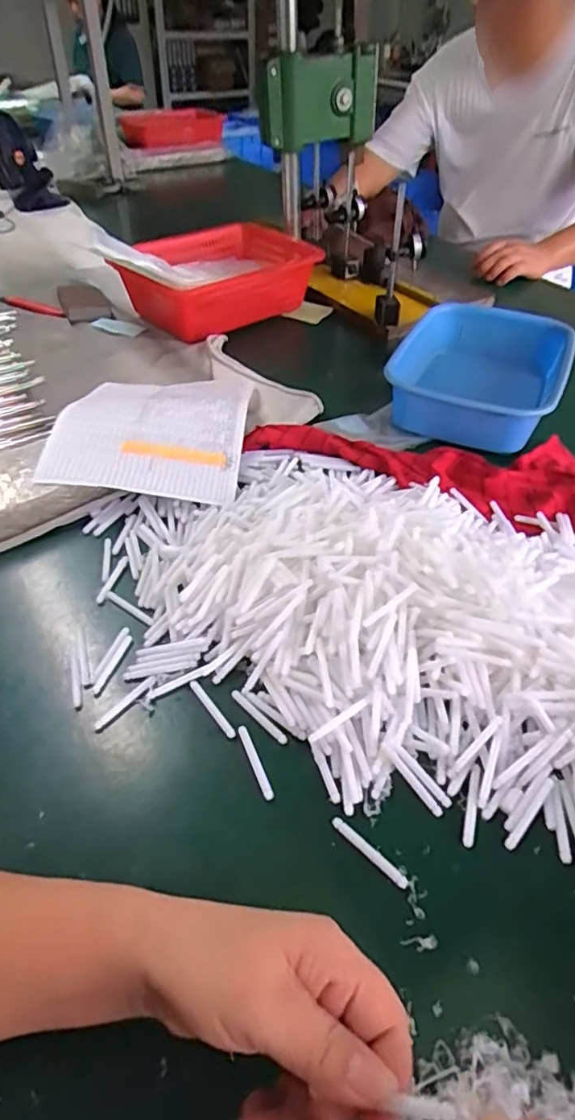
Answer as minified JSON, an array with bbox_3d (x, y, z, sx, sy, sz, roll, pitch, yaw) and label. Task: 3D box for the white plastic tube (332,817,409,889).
[{"bbox_3d":[0.053,0.191,0.384,0.059,0.004,0.007,35,54,29],"label":"white plastic tube"}]

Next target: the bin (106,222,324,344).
[{"bbox_3d":[-0.118,-0.477,0.992,0.348,0.093,0.224,-33,54,-29],"label":"bin"}]

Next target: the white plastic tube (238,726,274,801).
[{"bbox_3d":[-0.023,0.148,0.429,0.008,0.005,0.058,-16,47,-17],"label":"white plastic tube"}]

